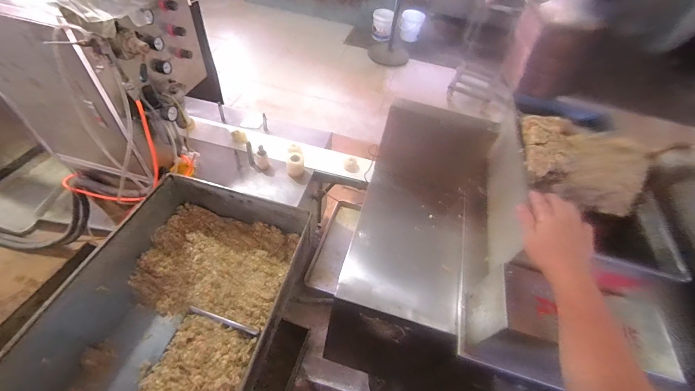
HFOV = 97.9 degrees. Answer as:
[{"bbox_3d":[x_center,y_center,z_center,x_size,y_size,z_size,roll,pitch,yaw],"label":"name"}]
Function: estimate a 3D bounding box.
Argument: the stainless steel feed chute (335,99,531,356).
[{"bbox_3d":[0.189,0.052,0.709,0.317,0.241,0.458,15,52,6],"label":"stainless steel feed chute"}]

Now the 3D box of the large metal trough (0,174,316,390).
[{"bbox_3d":[-0.436,0.370,0.689,0.469,0.216,0.872,17,53,8],"label":"large metal trough"}]

